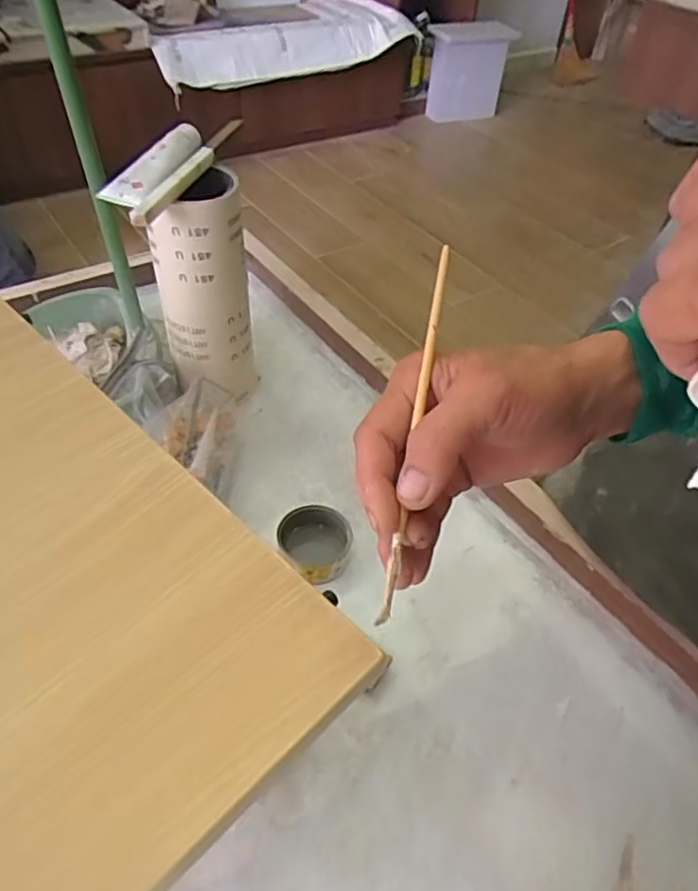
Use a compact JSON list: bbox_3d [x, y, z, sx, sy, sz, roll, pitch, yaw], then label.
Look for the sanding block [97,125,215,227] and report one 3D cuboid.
[{"bbox_3d":[-0.213,-0.305,0.689,0.073,0.034,0.179,15,47,9],"label":"sanding block"}]

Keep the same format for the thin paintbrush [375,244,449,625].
[{"bbox_3d":[0.030,-0.010,0.277,0.005,0.004,0.174,10,78,6],"label":"thin paintbrush"}]

